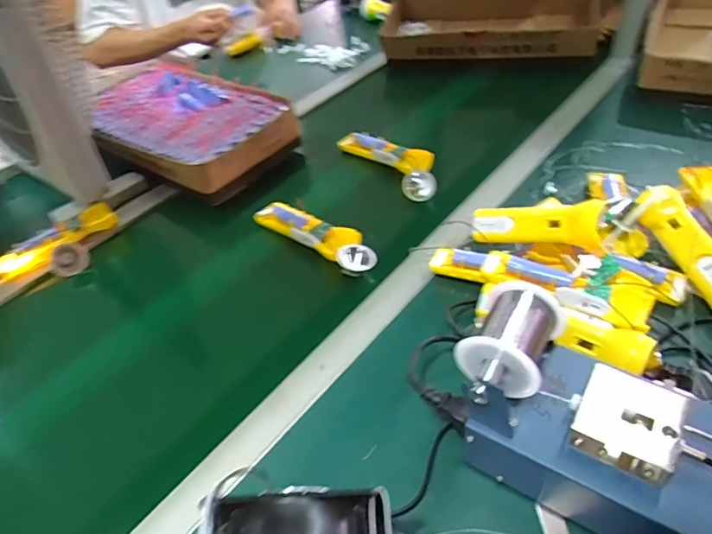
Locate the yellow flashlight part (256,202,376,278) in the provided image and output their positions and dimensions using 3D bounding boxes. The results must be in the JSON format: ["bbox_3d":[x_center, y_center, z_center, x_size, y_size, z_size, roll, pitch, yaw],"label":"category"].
[{"bbox_3d":[-0.055,-0.049,0.678,0.209,0.028,0.057,30,55,33],"label":"yellow flashlight part"}]

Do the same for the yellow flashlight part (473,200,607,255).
[{"bbox_3d":[0.211,-0.047,0.584,0.026,0.055,0.178,-36,21,-26],"label":"yellow flashlight part"}]

